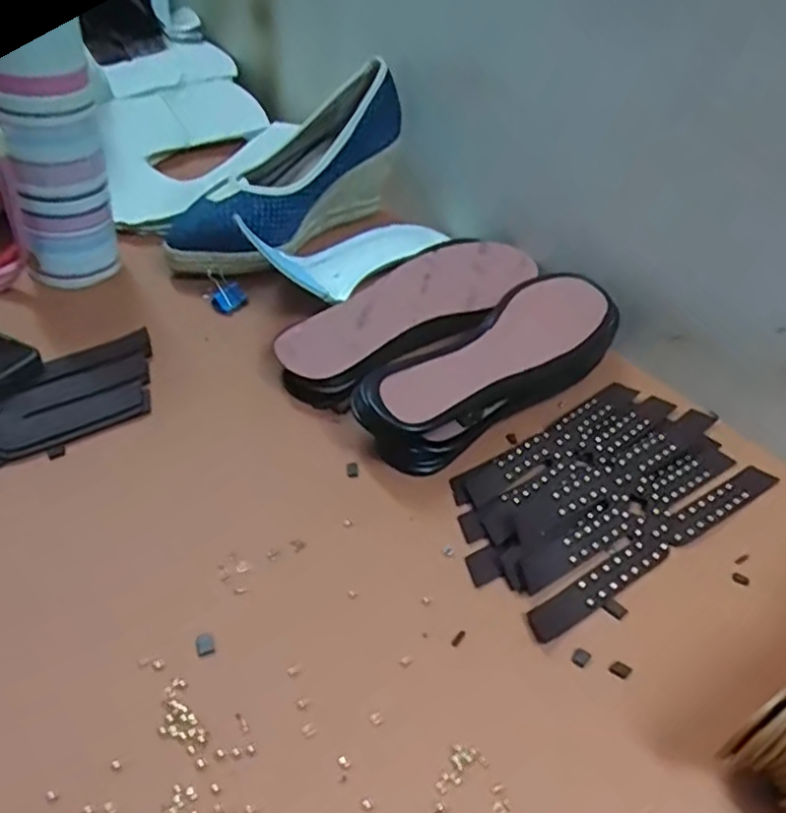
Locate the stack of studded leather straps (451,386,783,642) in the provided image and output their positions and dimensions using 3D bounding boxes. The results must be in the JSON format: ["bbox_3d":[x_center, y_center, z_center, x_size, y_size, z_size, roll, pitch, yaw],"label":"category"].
[{"bbox_3d":[0.138,0.051,0.447,0.220,0.021,0.113,-21,52,-29],"label":"stack of studded leather straps"}]

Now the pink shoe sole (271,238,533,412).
[{"bbox_3d":[0.019,-0.081,0.520,0.085,0.027,0.236,35,48,23],"label":"pink shoe sole"}]

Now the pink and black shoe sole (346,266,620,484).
[{"bbox_3d":[0.070,-0.029,0.484,0.226,0.055,0.071,-25,54,-31],"label":"pink and black shoe sole"}]

